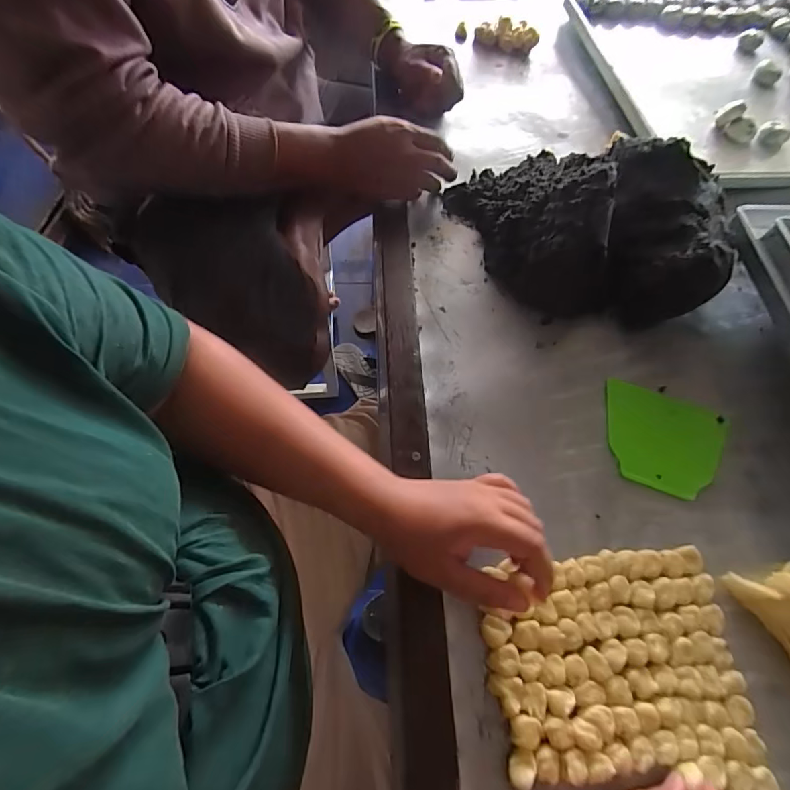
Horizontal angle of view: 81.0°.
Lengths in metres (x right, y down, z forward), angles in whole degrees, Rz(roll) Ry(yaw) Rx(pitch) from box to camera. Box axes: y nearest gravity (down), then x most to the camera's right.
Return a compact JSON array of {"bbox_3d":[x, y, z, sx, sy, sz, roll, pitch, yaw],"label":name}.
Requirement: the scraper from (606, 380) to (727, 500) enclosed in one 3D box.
[{"bbox_3d":[0.271,0.045,0.467,0.115,0.005,0.104,18,65,8],"label":"scraper"}]

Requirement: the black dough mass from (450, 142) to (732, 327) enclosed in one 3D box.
[{"bbox_3d":[0.214,-0.213,0.534,0.312,0.109,0.216,15,64,7],"label":"black dough mass"}]

